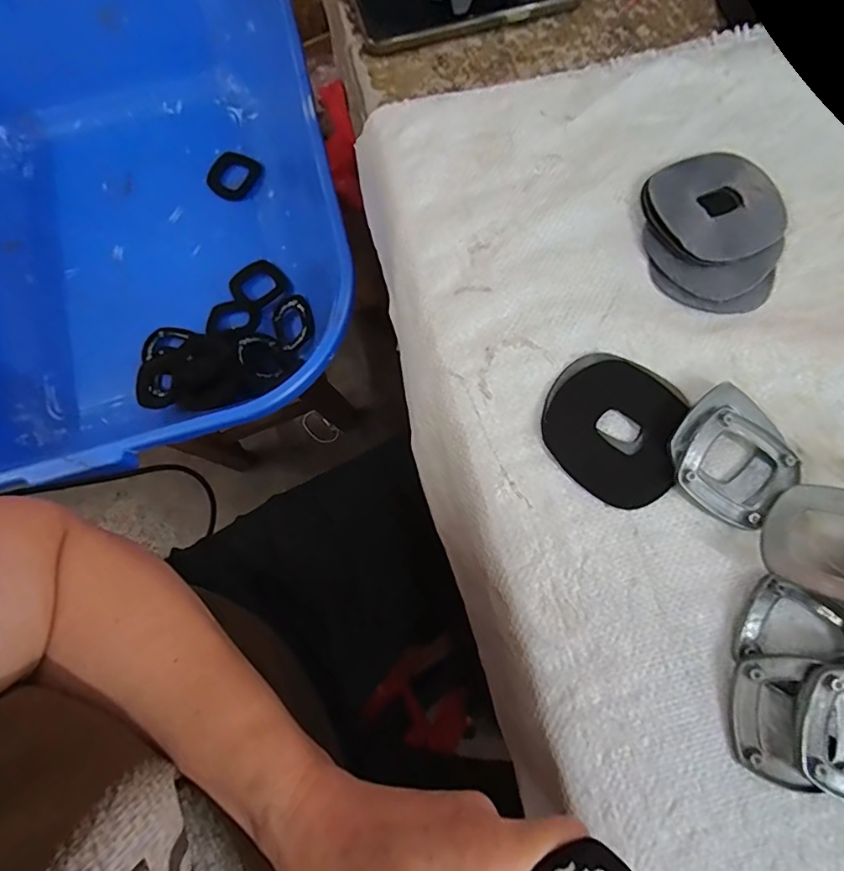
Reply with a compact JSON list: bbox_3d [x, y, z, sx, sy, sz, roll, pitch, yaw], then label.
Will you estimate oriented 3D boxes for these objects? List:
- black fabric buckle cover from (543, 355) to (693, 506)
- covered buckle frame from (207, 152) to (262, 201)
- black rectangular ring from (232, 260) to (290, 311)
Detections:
[{"bbox_3d":[0.115,-0.003,0.292,0.076,0.006,0.079,-40,77,-9],"label":"black fabric buckle cover"},{"bbox_3d":[-0.238,-0.330,0.639,0.058,0.006,0.062,31,84,0],"label":"covered buckle frame"},{"bbox_3d":[-0.193,-0.179,0.598,0.062,0.009,0.057,-35,77,-6],"label":"black rectangular ring"}]

